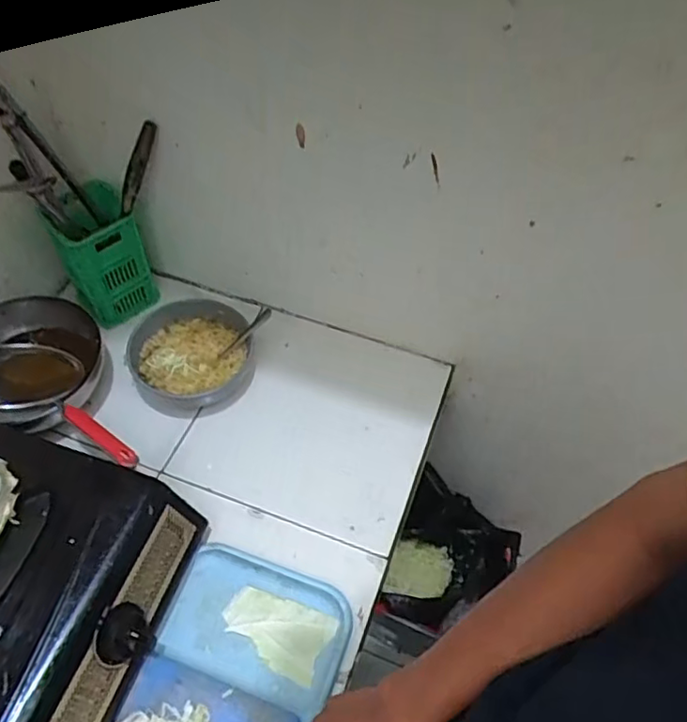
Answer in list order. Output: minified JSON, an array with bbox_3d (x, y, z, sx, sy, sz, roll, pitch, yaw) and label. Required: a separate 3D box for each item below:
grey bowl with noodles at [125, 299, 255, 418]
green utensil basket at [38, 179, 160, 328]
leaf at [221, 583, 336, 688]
[{"bbox_3d":[-0.198,-0.001,0.794,0.155,0.073,0.136,-10,55,-10],"label":"grey bowl with noodles"},{"bbox_3d":[-0.323,-0.141,0.813,0.094,0.174,0.099,-30,61,-22],"label":"green utensil basket"},{"bbox_3d":[-0.072,0.285,0.641,0.112,0.011,0.069,21,56,12],"label":"leaf"}]

